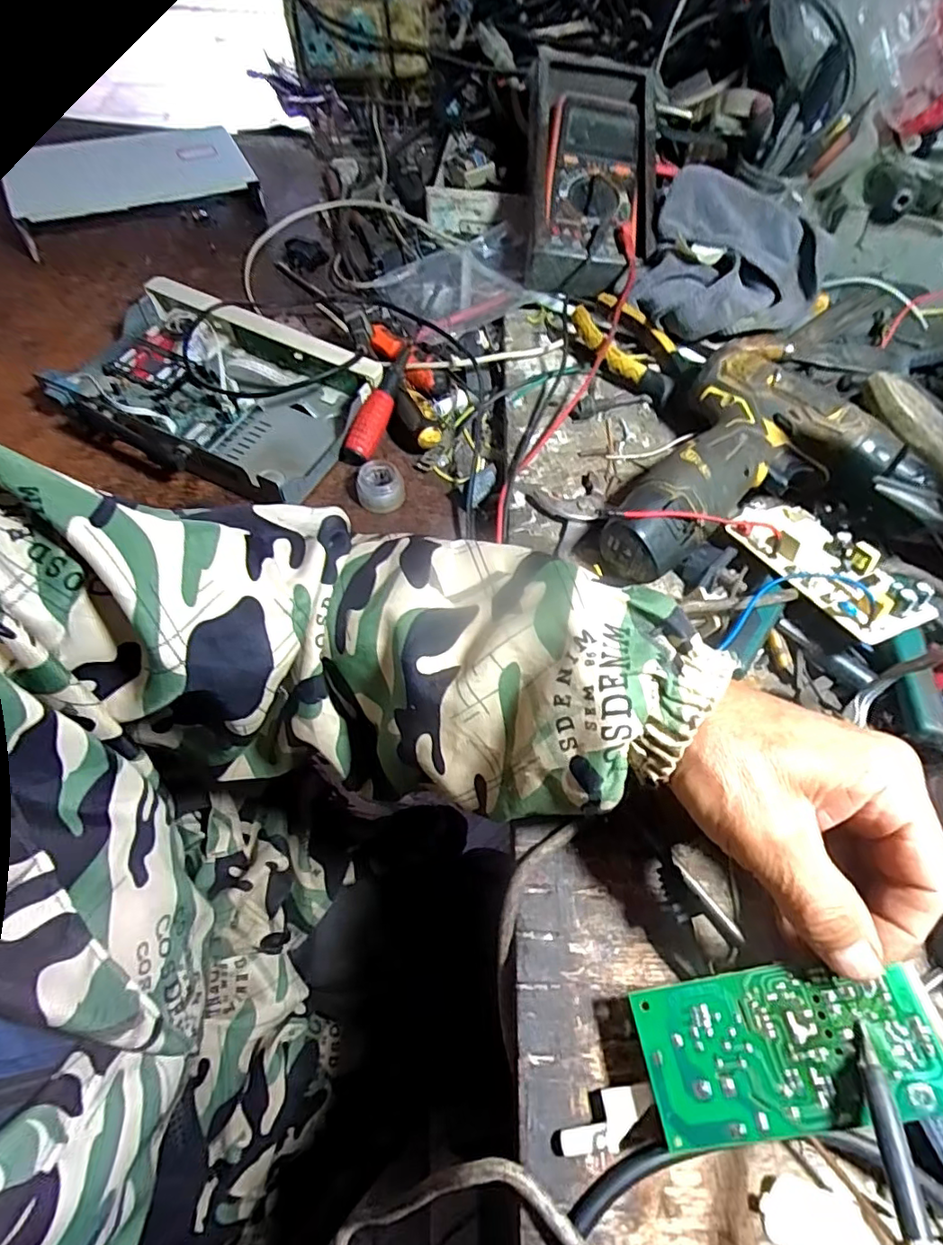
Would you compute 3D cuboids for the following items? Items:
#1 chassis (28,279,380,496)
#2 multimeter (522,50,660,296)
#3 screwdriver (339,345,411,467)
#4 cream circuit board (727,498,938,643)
[{"bbox_3d":[-0.198,-0.176,0.450,0.215,0.059,0.147,20,62,16],"label":"chassis"},{"bbox_3d":[0.100,-0.389,0.492,0.108,0.050,0.220,5,84,6],"label":"multimeter"},{"bbox_3d":[-0.071,-0.170,0.449,0.024,0.017,0.106,20,79,14],"label":"screwdriver"},{"bbox_3d":[0.202,-0.039,0.339,0.047,0.018,0.119,-23,49,-9],"label":"cream circuit board"}]

